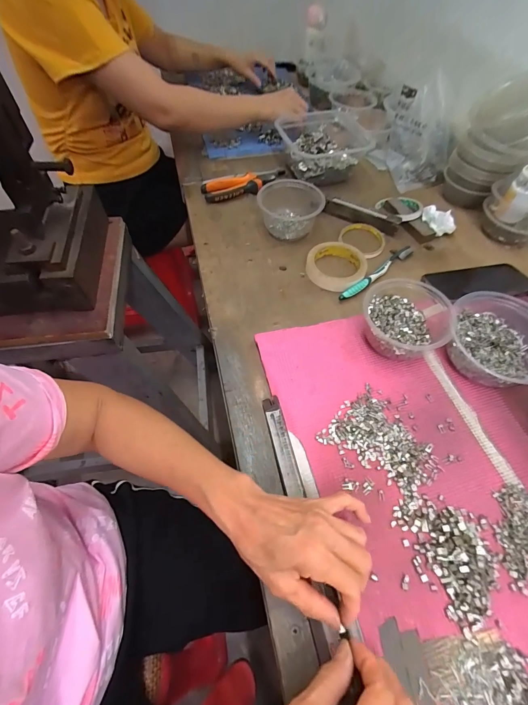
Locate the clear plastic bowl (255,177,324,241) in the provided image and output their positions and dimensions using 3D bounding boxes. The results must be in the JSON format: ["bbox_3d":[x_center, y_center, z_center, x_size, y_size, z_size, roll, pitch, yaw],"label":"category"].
[{"bbox_3d":[0.051,-0.260,0.586,0.117,0.055,0.095,-6,58,-6],"label":"clear plastic bowl"}]

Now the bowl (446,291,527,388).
[{"bbox_3d":[0.307,-0.018,0.419,0.127,0.073,0.125,1,57,-1],"label":"bowl"}]

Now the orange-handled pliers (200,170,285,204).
[{"bbox_3d":[-0.034,-0.347,0.657,0.183,0.026,0.062,-20,60,-14],"label":"orange-handled pliers"}]

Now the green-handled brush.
[{"bbox_3d":[0.191,-0.134,0.540,0.182,0.016,0.019,-36,65,-22],"label":"green-handled brush"}]

